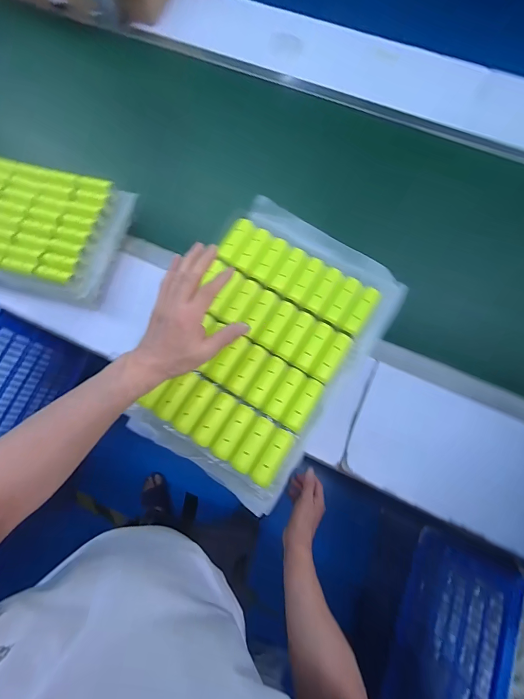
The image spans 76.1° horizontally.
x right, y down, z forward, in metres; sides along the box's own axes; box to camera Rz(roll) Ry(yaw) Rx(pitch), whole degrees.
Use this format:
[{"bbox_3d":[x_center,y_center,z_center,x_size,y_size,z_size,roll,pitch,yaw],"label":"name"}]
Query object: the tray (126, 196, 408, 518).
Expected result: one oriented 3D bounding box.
[{"bbox_3d":[0.006,-0.011,0.488,0.261,0.035,0.390,32,78,7],"label":"tray"}]

